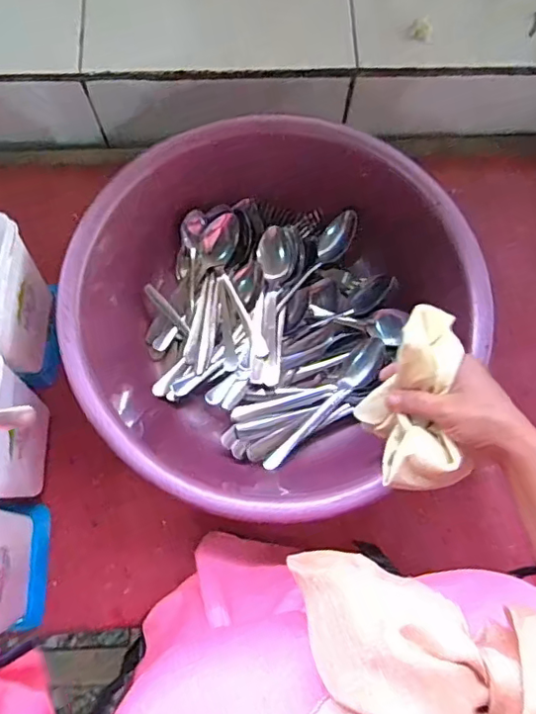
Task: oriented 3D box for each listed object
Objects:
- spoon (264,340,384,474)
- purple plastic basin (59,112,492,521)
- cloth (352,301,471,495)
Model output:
[{"bbox_3d":[0.062,0.052,0.587,0.029,0.037,0.171,40,77,9],"label":"spoon"},{"bbox_3d":[0.001,-0.043,0.580,0.364,0.120,0.380,0,75,-2],"label":"purple plastic basin"},{"bbox_3d":[0.120,0.031,0.461,0.074,0.052,0.149,8,83,1],"label":"cloth"}]

